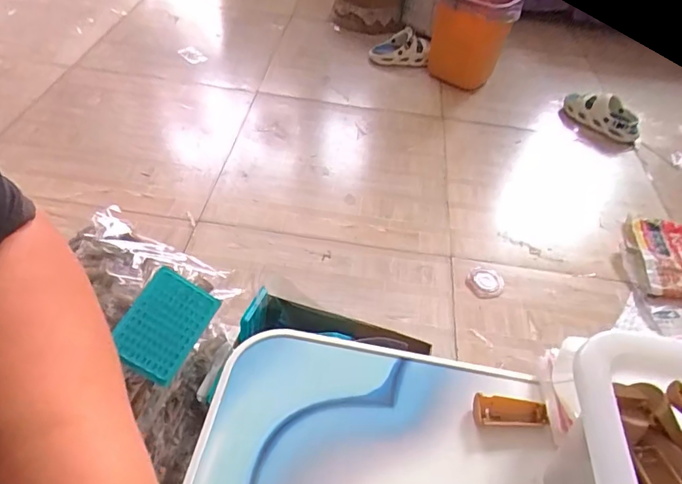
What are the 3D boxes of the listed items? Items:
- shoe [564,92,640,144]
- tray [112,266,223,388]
[{"bbox_3d":[0.873,-0.416,1.641,0.248,0.140,0.097,25,49,16],"label":"shoe"},{"bbox_3d":[-0.233,0.110,0.645,0.096,0.025,0.128,32,76,-4],"label":"tray"}]

